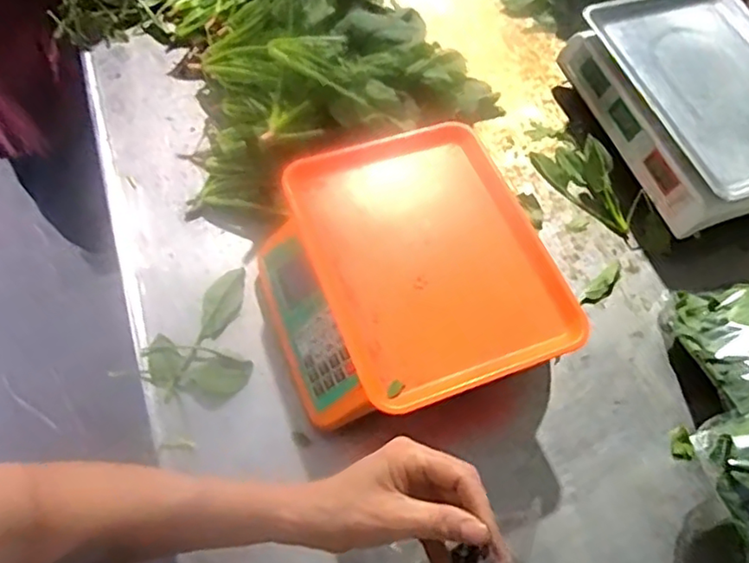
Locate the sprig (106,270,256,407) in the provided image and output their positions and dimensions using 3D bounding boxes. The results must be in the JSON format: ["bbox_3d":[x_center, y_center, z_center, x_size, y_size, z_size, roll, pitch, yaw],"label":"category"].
[{"bbox_3d":[-0.181,0.073,0.679,0.109,0.011,0.169,37,65,15],"label":"sprig"}]

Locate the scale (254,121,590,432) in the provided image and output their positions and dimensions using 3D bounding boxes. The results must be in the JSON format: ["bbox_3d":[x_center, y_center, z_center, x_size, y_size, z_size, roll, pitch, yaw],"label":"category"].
[{"bbox_3d":[0.030,0.000,0.676,0.287,0.117,0.298,-17,64,-13],"label":"scale"}]

